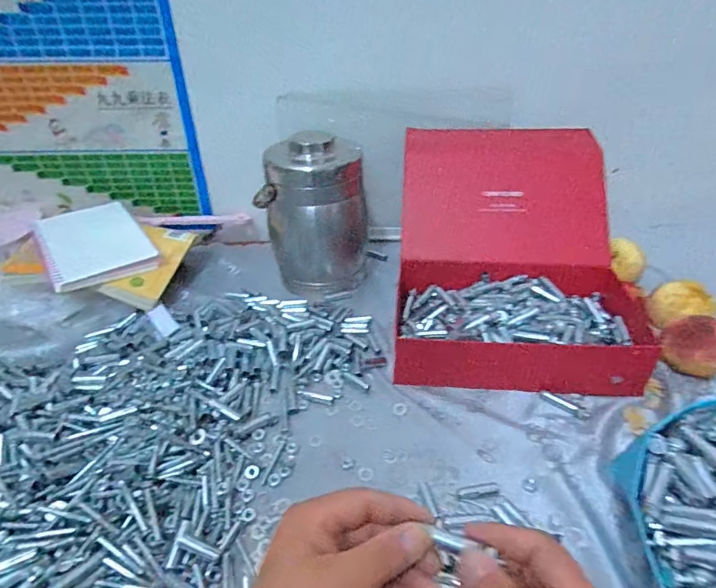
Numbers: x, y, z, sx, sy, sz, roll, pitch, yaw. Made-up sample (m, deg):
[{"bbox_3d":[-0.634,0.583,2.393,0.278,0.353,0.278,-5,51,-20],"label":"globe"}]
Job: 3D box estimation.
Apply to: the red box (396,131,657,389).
[{"bbox_3d":[0.211,-0.068,0.642,0.291,0.214,0.362,1,35,5],"label":"red box"}]

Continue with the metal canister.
[{"bbox_3d":[-0.065,-0.121,0.701,0.123,0.225,0.127,29,45,36],"label":"metal canister"}]

